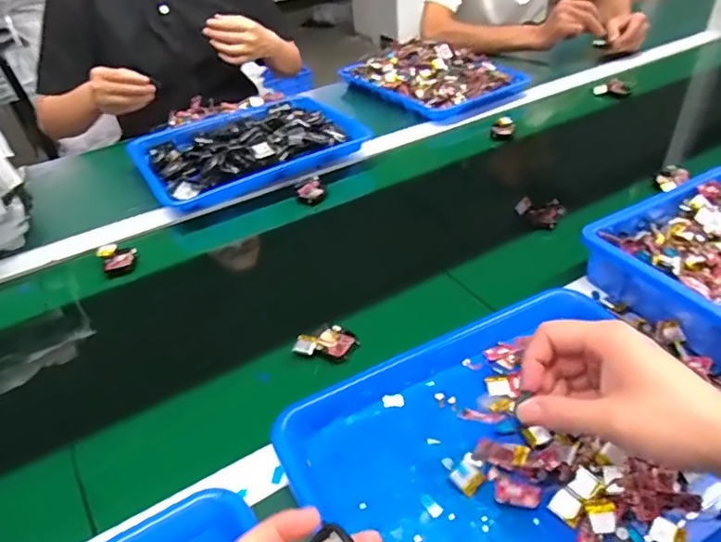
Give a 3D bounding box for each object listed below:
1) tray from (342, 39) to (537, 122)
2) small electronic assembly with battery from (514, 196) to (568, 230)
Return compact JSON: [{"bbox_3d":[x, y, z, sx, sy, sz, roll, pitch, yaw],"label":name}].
[{"bbox_3d":[0.139,-0.389,1.038,0.235,0.059,0.296,-24,44,-23],"label":"tray"},{"bbox_3d":[0.228,-0.076,0.681,0.061,0.036,0.014,26,48,31],"label":"small electronic assembly with battery"}]

